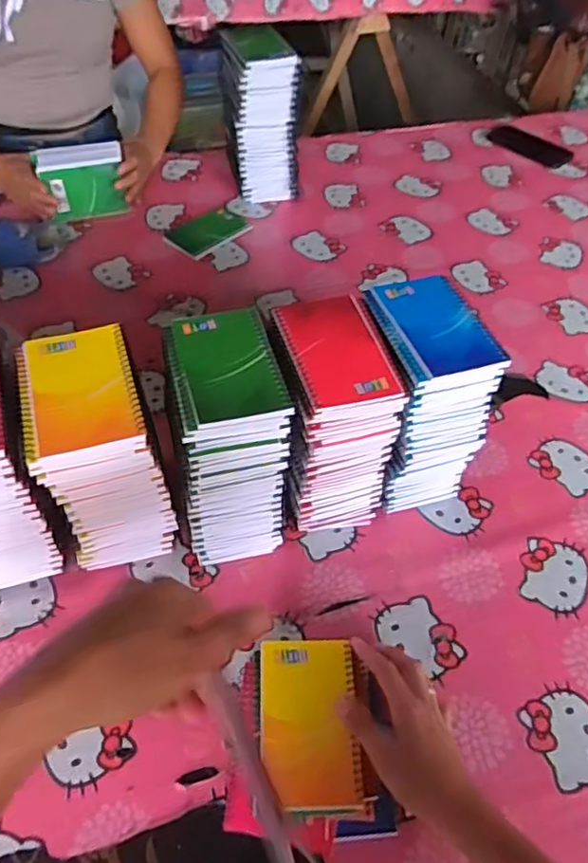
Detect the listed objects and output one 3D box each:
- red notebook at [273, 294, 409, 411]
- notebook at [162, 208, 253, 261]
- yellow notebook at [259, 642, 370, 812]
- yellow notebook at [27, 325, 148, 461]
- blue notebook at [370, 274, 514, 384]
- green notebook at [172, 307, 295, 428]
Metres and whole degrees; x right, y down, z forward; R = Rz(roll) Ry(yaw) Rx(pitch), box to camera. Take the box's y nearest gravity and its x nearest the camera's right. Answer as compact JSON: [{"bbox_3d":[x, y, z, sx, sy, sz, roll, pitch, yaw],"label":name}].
[{"bbox_3d":[0.038,-0.076,0.555,0.086,0.008,0.128,-12,53,-13],"label":"red notebook"},{"bbox_3d":[-0.138,-0.327,1.009,0.088,0.004,0.136,37,58,24],"label":"notebook"},{"bbox_3d":[0.014,0.241,0.522,0.079,0.005,0.128,-2,51,-5],"label":"yellow notebook"},{"bbox_3d":[-0.174,-0.038,0.509,0.082,0.008,0.124,-14,53,-14],"label":"yellow notebook"},{"bbox_3d":[0.135,-0.100,0.577,0.082,0.012,0.125,-12,53,-12],"label":"blue notebook"},{"bbox_3d":[-0.056,-0.061,0.535,0.079,0.011,0.128,-11,52,-12],"label":"green notebook"}]

